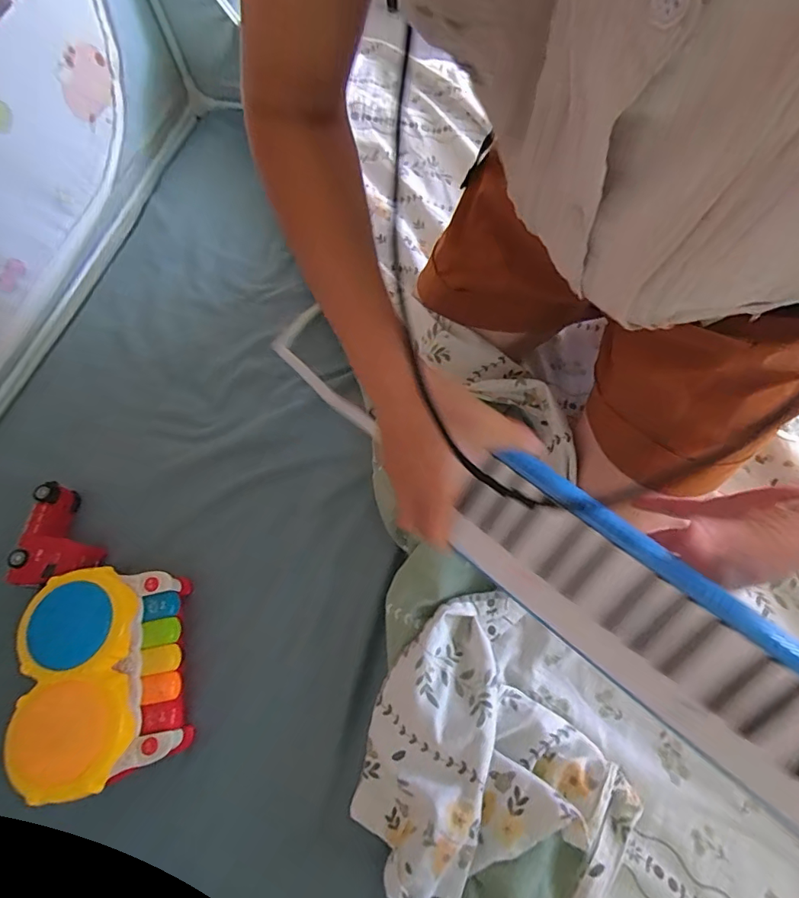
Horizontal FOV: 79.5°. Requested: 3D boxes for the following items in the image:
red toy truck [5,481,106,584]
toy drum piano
[{"bbox_3d":[-0.390,0.103,0.560,0.079,0.049,0.117,5,67,5],"label":"red toy truck"},{"bbox_3d":[-0.300,0.228,0.495,0.148,0.071,0.204,-11,66,-2],"label":"toy drum piano"}]

